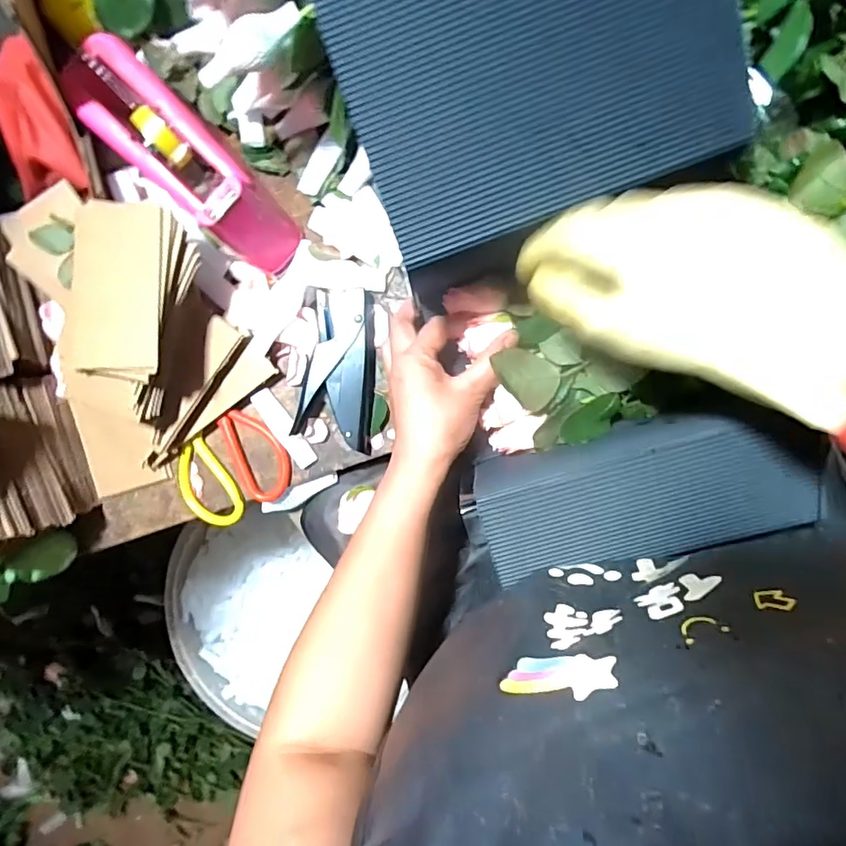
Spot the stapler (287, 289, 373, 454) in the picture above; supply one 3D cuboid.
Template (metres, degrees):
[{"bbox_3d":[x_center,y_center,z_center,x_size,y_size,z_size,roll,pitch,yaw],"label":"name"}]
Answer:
[{"bbox_3d":[-0.082,-0.051,0.490,0.069,0.020,0.148,5,92,6],"label":"stapler"}]

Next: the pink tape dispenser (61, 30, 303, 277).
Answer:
[{"bbox_3d":[-0.201,-0.223,0.435,0.070,0.092,0.213,-45,105,6],"label":"pink tape dispenser"}]

